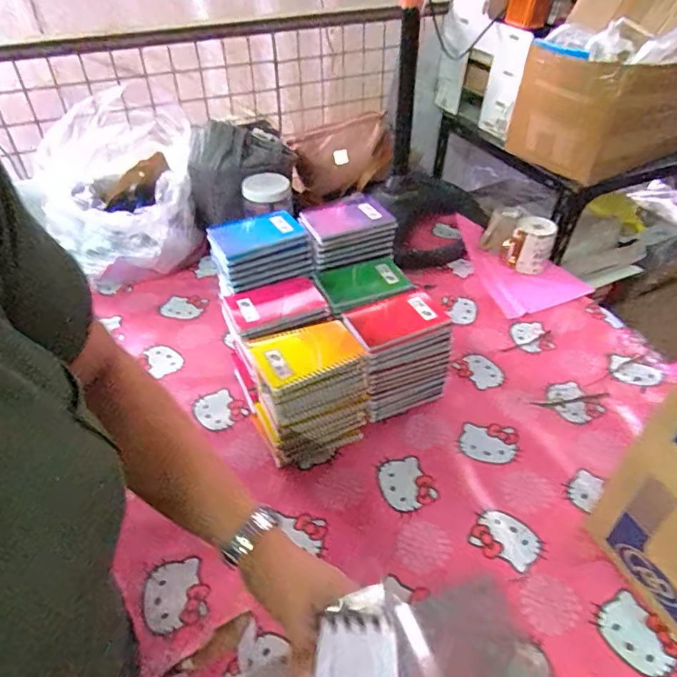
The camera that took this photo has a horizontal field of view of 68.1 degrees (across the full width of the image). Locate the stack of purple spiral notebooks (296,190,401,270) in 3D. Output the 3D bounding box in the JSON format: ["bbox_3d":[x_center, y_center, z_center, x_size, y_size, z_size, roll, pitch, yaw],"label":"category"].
[{"bbox_3d":[0.011,-0.178,0.838,0.141,0.081,0.126,-11,43,-11],"label":"stack of purple spiral notebooks"}]

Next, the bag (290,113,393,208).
[{"bbox_3d":[0.009,-0.421,1.205,0.245,0.070,0.175,-14,85,7],"label":"bag"}]

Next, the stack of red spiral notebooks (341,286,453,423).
[{"bbox_3d":[0.086,0.027,0.763,0.141,0.175,0.099,-16,44,-16],"label":"stack of red spiral notebooks"}]

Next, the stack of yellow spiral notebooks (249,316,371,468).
[{"bbox_3d":[-0.044,0.069,0.708,0.145,0.183,0.111,-21,46,-21],"label":"stack of yellow spiral notebooks"}]

